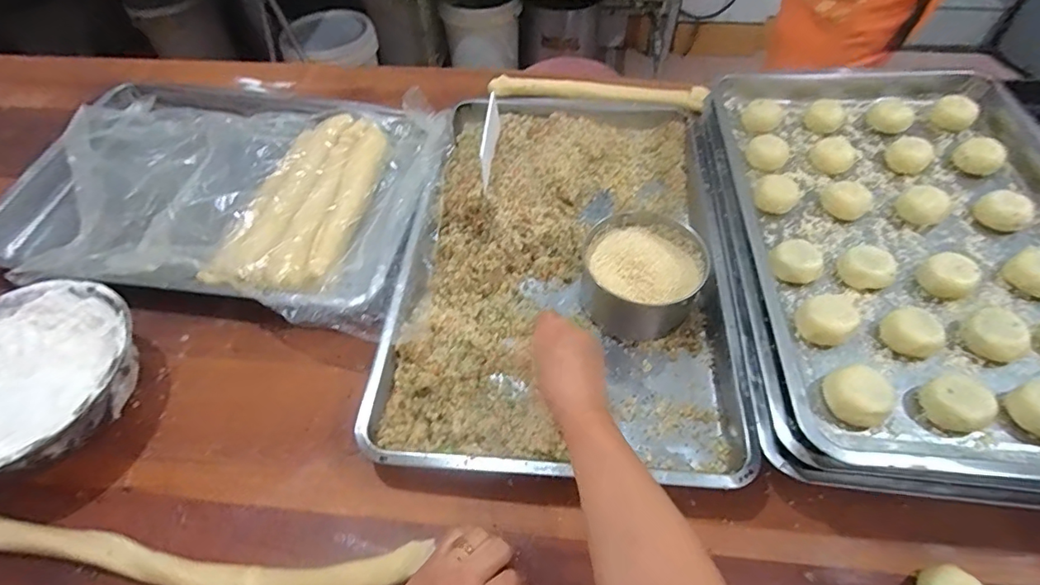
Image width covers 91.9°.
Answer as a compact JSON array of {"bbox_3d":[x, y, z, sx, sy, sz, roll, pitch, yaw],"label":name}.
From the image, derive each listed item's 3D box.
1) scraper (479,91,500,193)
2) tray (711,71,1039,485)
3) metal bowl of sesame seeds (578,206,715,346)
[{"bbox_3d":[-0.042,-0.213,0.696,0.008,0.051,0.159,-9,54,20],"label":"scraper"},{"bbox_3d":[0.461,-0.072,0.588,0.395,0.053,0.588,4,53,6],"label":"tray"},{"bbox_3d":[0.146,-0.023,0.605,0.134,0.076,0.139,-1,53,2],"label":"metal bowl of sesame seeds"}]

